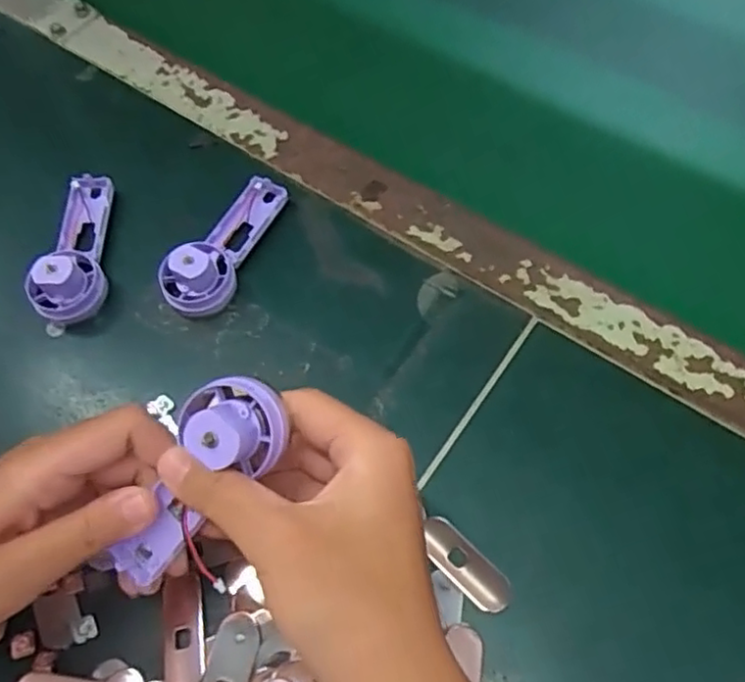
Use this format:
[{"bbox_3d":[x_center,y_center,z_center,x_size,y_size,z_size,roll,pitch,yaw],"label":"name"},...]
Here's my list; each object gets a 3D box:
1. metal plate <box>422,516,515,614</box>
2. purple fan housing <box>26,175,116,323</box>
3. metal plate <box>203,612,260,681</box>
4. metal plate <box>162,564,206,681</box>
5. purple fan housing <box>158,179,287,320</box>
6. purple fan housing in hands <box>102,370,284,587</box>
[{"bbox_3d":[0.042,0.103,0.309,0.048,0.004,0.021,43,54,11],"label":"metal plate"},{"bbox_3d":[-0.169,-0.055,0.380,0.035,0.035,0.091,-4,63,1],"label":"purple fan housing"},{"bbox_3d":[-0.062,0.144,0.286,0.020,0.010,0.051,17,66,11],"label":"metal plate"},{"bbox_3d":[-0.085,0.129,0.300,0.019,0.004,0.050,-12,63,-3],"label":"metal plate"},{"bbox_3d":[-0.080,-0.054,0.376,0.034,0.030,0.092,30,69,17],"label":"purple fan housing"},{"bbox_3d":[-0.070,0.054,0.258,0.034,0.030,0.093,50,115,25],"label":"purple fan housing in hands"}]

